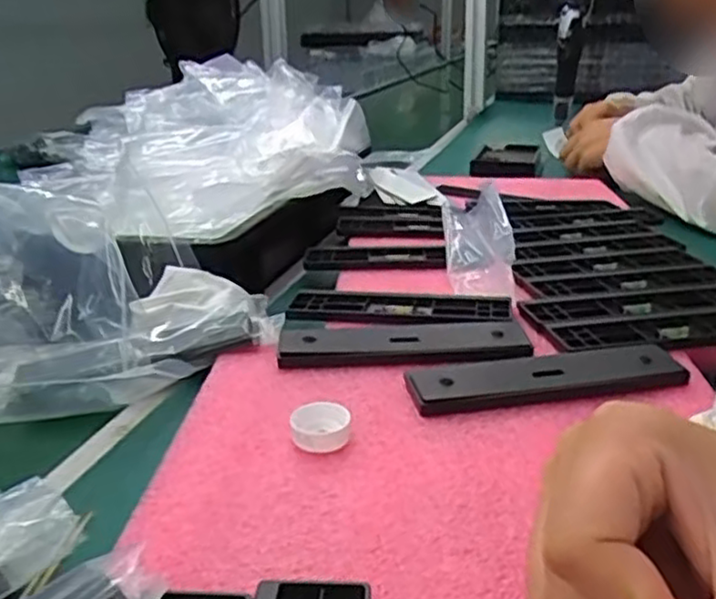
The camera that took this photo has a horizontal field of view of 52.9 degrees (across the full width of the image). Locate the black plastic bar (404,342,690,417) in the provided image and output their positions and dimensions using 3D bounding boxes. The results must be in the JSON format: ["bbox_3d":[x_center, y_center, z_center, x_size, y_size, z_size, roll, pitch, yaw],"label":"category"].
[{"bbox_3d":[0.108,0.043,0.420,0.160,0.008,0.046,-6,22,-8],"label":"black plastic bar"}]

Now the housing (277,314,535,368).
[{"bbox_3d":[0.030,0.024,0.466,0.156,0.012,0.056,-2,22,2],"label":"housing"}]

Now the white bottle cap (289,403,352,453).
[{"bbox_3d":[-0.019,0.067,0.374,0.030,0.014,0.030,-2,22,1],"label":"white bottle cap"}]

